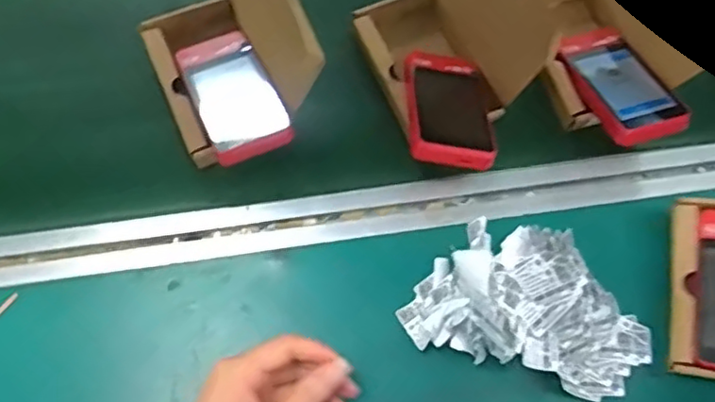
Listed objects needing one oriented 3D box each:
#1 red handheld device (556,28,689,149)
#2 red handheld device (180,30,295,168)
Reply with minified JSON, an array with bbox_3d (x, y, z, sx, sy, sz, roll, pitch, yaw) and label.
[{"bbox_3d":[0.219,-0.099,0.529,0.069,0.015,0.121,-20,56,-11],"label":"red handheld device"},{"bbox_3d":[-0.100,-0.085,0.510,0.062,0.017,0.128,-25,60,-10],"label":"red handheld device"}]

